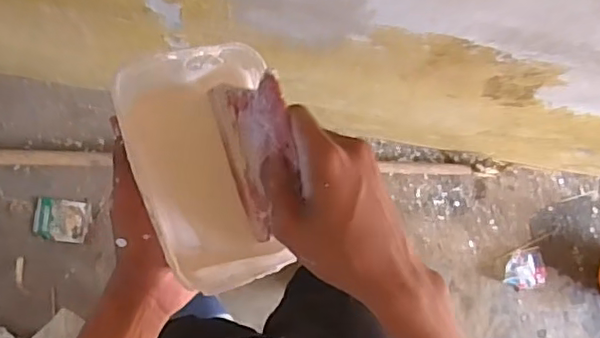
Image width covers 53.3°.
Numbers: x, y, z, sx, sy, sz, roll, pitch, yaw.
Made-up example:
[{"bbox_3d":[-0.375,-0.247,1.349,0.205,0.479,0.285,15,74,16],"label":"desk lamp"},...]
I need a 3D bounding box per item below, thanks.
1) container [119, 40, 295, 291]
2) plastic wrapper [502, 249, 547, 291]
[{"bbox_3d":[-0.067,-0.001,0.438,0.101,0.067,0.169,-12,90,-9],"label":"container"},{"bbox_3d":[0.581,0.261,1.527,0.115,0.019,0.098,12,85,-9],"label":"plastic wrapper"}]

